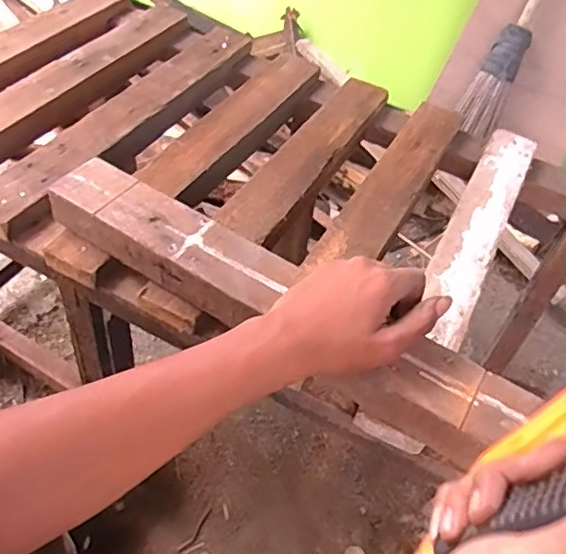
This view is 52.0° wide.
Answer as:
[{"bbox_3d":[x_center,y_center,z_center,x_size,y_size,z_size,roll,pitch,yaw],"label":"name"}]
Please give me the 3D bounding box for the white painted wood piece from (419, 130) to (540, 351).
[{"bbox_3d":[0.210,-0.061,0.616,0.054,0.012,0.349,25,50,13],"label":"white painted wood piece"}]

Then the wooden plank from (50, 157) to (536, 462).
[{"bbox_3d":[-0.015,0.021,0.481,0.422,0.045,0.068,29,53,16],"label":"wooden plank"}]

